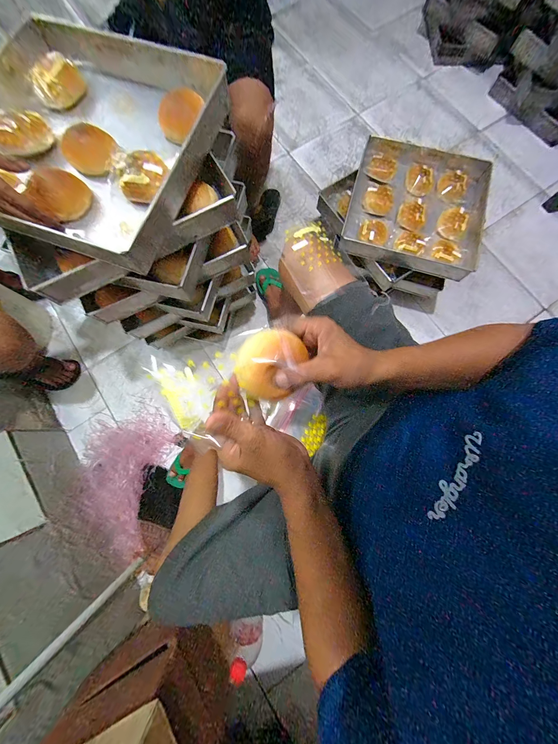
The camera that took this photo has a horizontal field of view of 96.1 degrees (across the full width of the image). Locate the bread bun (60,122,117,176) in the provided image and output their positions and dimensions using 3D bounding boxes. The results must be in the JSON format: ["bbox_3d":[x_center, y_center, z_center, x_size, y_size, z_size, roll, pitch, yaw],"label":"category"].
[{"bbox_3d":[-0.354,-0.420,0.470,0.075,0.041,0.087,0,78,0],"label":"bread bun"}]

